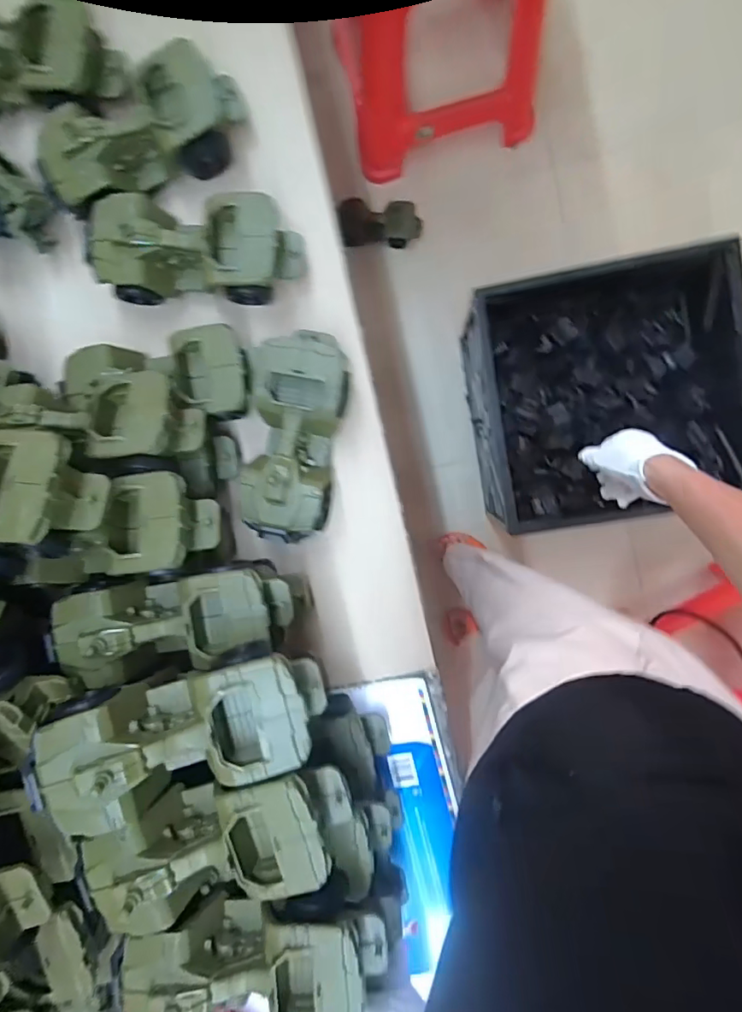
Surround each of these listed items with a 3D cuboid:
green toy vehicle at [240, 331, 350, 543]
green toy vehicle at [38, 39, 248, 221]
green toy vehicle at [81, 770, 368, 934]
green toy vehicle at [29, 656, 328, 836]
[{"bbox_3d":[-0.072,-0.064,0.484,0.083,0.073,0.198,8,95,4],"label":"green toy vehicle"},{"bbox_3d":[-0.213,-0.340,0.476,0.196,0.072,0.075,-26,92,7],"label":"green toy vehicle"},{"bbox_3d":[-0.106,0.249,0.366,0.185,0.067,0.096,-16,93,6],"label":"green toy vehicle"},{"bbox_3d":[-0.125,0.159,0.352,0.186,0.068,0.079,-14,94,-11],"label":"green toy vehicle"}]

